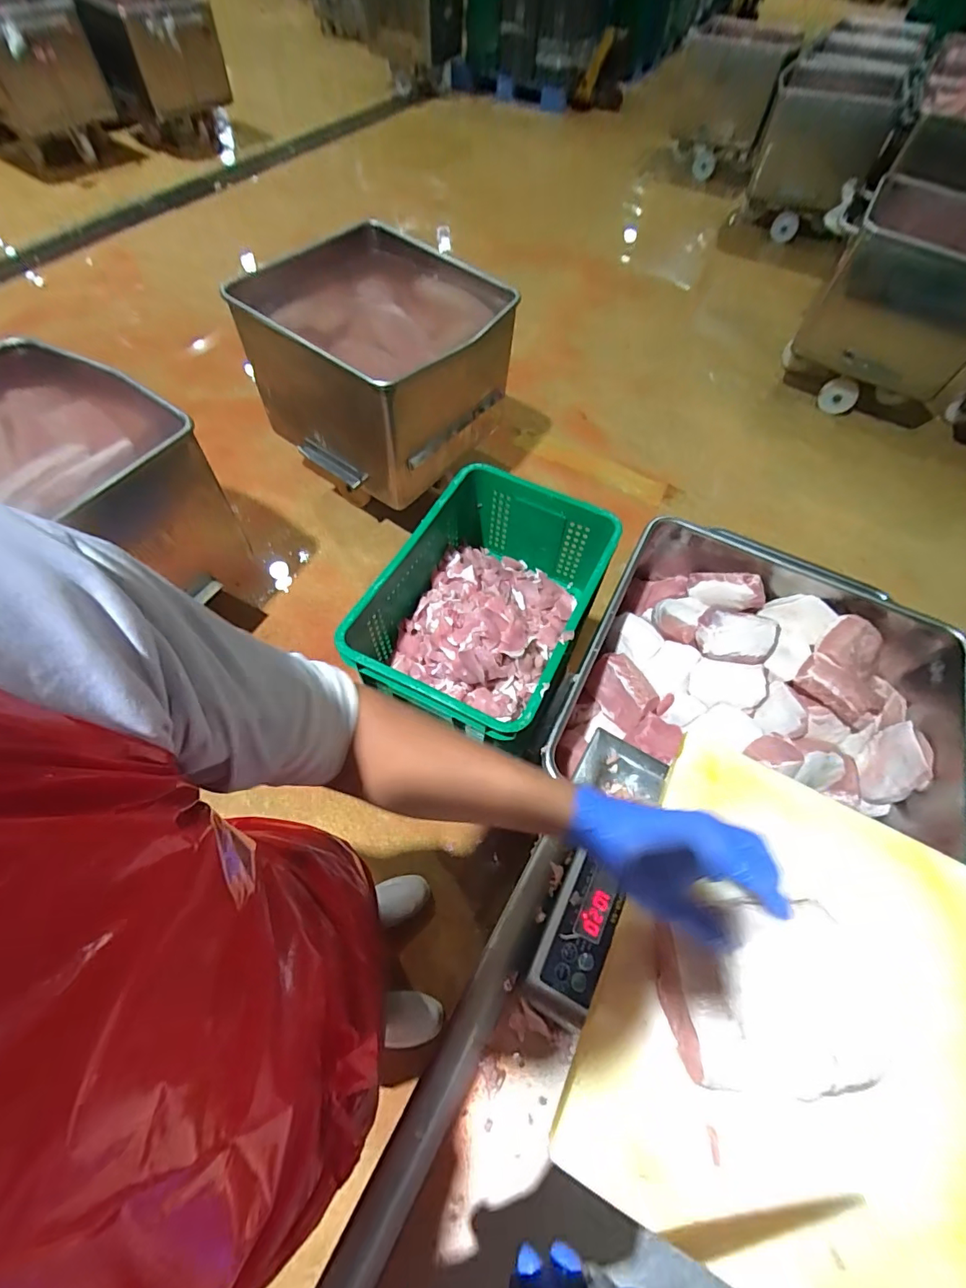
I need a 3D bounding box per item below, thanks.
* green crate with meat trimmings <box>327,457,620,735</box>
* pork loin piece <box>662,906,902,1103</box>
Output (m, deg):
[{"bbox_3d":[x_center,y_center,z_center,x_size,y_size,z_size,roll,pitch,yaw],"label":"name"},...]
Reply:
[{"bbox_3d":[0.003,-0.071,0.999,0.375,0.242,0.512,24,62,11],"label":"green crate with meat trimmings"},{"bbox_3d":[0.233,0.276,0.387,0.172,0.057,0.119,-4,61,-5],"label":"pork loin piece"}]

